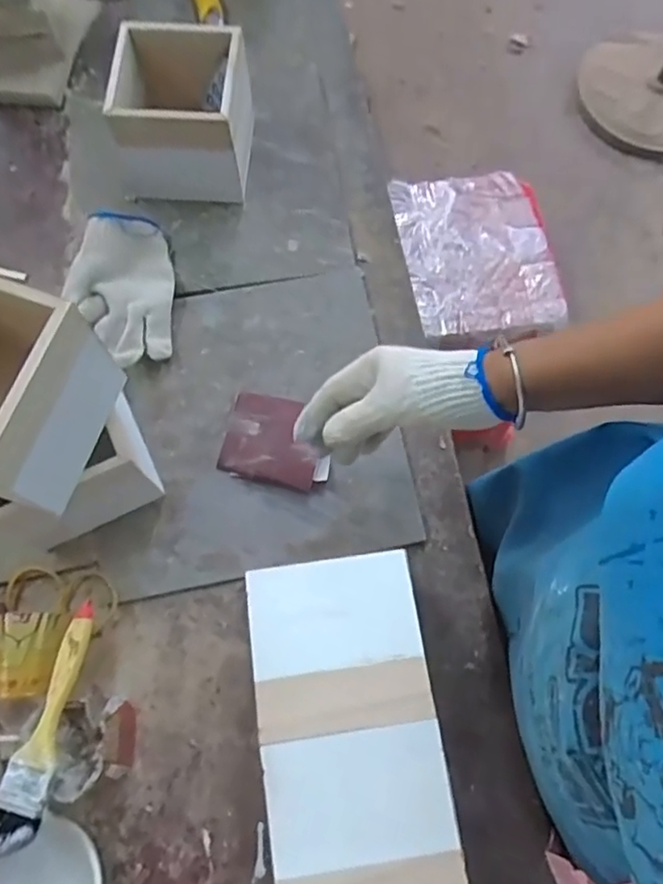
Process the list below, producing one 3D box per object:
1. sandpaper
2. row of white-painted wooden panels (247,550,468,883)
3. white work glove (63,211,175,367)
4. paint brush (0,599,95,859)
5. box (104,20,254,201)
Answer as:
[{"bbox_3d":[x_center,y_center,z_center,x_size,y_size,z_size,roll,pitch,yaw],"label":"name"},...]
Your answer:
[{"bbox_3d":[-0.051,-0.002,0.594,0.104,0.019,0.086,12,71,3],"label":"sandpaper"},{"bbox_3d":[0.019,0.248,0.398,0.119,0.017,0.338,-5,71,-3],"label":"row of white-painted wooden panels"},{"bbox_3d":[-0.215,-0.156,0.628,0.098,0.053,0.165,-2,71,-2],"label":"white work glove"},{"bbox_3d":[-0.208,0.204,0.447,0.035,0.012,0.166,11,71,3],"label":"paint brush"},{"bbox_3d":[-0.162,-0.353,0.664,0.135,0.120,0.135,0,71,-1],"label":"box"}]

